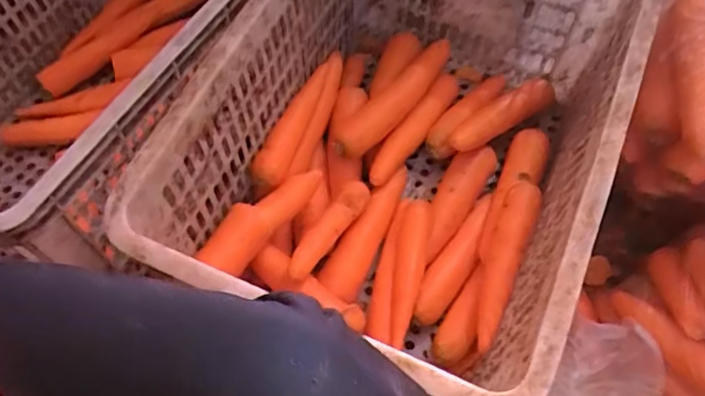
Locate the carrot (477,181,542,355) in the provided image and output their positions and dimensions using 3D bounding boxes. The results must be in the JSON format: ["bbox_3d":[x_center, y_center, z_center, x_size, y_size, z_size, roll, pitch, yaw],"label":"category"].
[{"bbox_3d":[0.159,0.069,0.622,0.036,0.039,0.178,17,84,9],"label":"carrot"}]

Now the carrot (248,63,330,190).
[{"bbox_3d":[-0.065,-0.088,0.673,0.035,0.035,0.167,19,65,10],"label":"carrot"}]

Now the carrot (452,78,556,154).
[{"bbox_3d":[0.193,-0.107,0.738,0.166,0.033,0.038,-33,68,-15],"label":"carrot"}]

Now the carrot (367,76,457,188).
[{"bbox_3d":[0.079,-0.088,0.741,0.027,0.033,0.178,32,68,15],"label":"carrot"}]

